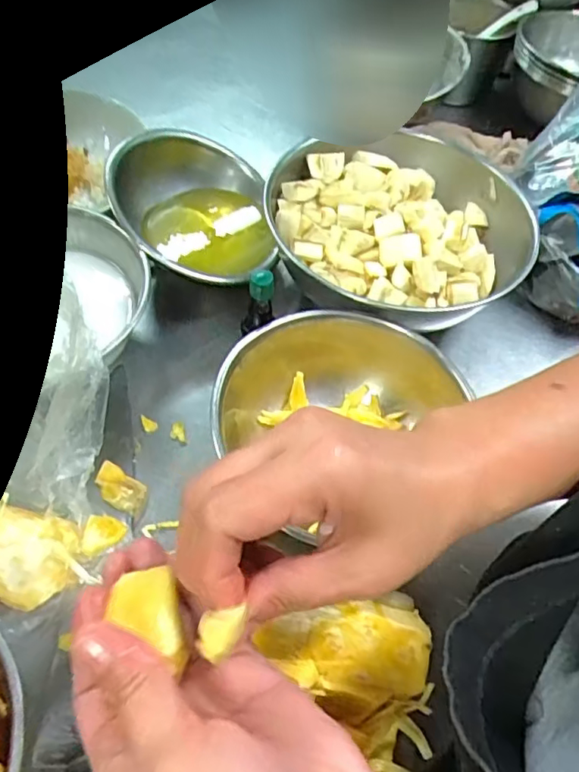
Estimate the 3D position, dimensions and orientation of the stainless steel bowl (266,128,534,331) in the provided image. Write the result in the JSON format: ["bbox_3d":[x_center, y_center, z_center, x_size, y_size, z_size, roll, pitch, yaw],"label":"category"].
[{"bbox_3d":[0.083,-0.129,0.487,0.204,0.068,0.216,2,55,-3],"label":"stainless steel bowl"}]

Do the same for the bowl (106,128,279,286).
[{"bbox_3d":[-0.082,-0.142,0.499,0.131,0.083,0.156,-10,57,-11],"label":"bowl"}]

